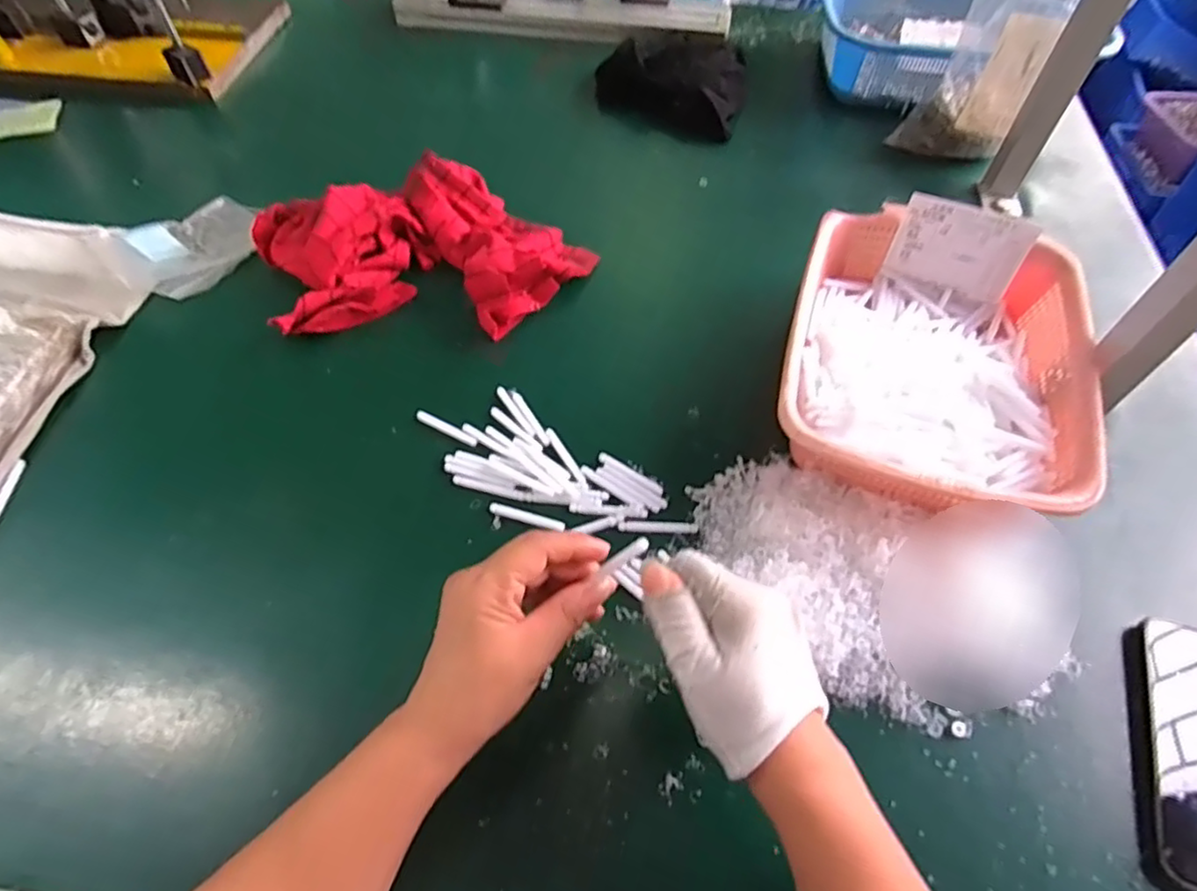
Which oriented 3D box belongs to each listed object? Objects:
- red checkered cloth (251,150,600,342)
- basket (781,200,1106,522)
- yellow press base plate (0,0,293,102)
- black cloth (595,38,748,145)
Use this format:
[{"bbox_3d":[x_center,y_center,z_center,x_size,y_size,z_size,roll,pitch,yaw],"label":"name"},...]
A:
[{"bbox_3d":[-0.165,-0.186,0.629,0.311,0.053,0.205,-15,57,-11],"label":"red checkered cloth"},{"bbox_3d":[0.264,-0.068,0.528,0.217,0.081,0.287,16,57,10],"label":"basket"},{"bbox_3d":[-0.766,-0.572,0.893,0.600,0.049,0.240,3,55,1],"label":"yellow press base plate"},{"bbox_3d":[0.089,-0.461,0.824,0.195,0.045,0.134,18,57,12],"label":"black cloth"}]

